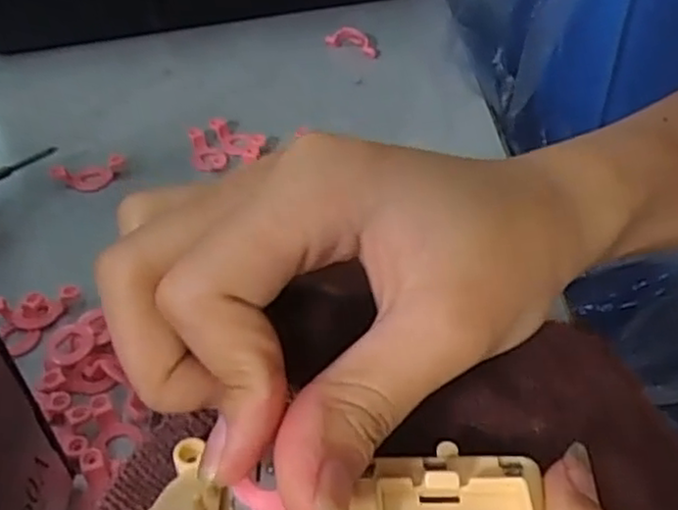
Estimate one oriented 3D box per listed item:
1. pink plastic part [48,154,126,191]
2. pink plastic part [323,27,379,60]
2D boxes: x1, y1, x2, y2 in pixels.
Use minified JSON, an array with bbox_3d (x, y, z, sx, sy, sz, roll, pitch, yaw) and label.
[{"bbox_3d":[-0.120,-0.039,0.345,0.034,0.015,0.011,-19,46,-17],"label":"pink plastic part"},{"bbox_3d":[0.009,-0.127,0.427,0.035,0.014,0.010,22,48,23],"label":"pink plastic part"}]

